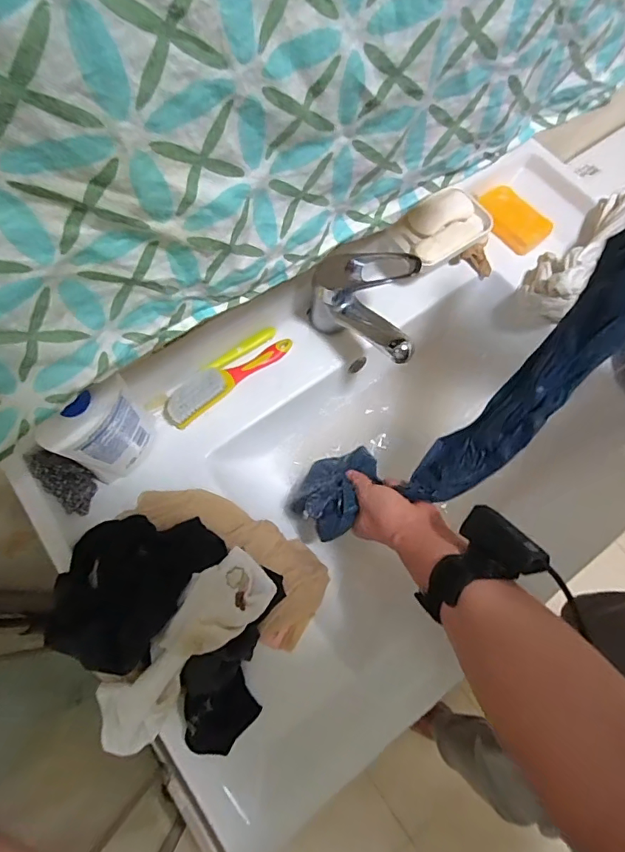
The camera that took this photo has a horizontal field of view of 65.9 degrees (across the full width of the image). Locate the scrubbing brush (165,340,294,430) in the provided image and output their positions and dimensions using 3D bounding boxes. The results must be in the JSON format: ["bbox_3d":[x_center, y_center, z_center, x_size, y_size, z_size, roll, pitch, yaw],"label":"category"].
[{"bbox_3d":[-0.099,-0.061,0.576,0.173,0.031,0.039,-39,76,-15],"label":"scrubbing brush"}]

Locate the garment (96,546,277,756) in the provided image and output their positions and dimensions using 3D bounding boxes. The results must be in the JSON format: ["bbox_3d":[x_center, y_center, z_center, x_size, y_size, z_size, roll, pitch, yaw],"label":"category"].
[{"bbox_3d":[-0.120,0.203,0.442,0.065,0.046,0.197,40,73,12],"label":"garment"}]

